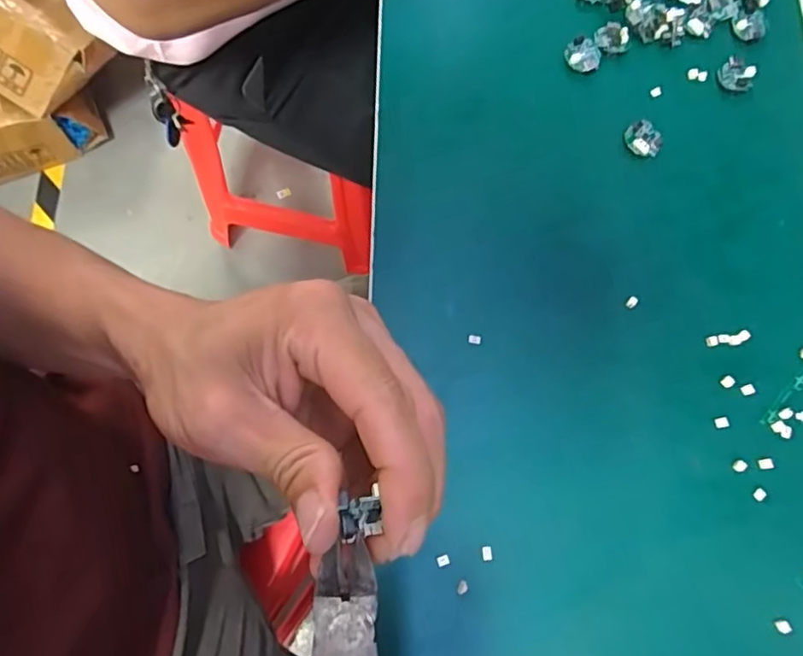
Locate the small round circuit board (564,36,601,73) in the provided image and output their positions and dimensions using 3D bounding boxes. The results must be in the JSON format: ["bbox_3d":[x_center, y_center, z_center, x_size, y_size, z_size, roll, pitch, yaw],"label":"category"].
[{"bbox_3d":[0.123,-0.185,0.401,0.023,0.006,0.023,0,75,-1],"label":"small round circuit board"}]

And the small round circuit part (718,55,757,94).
[{"bbox_3d":[0.227,-0.171,0.398,0.022,0.008,0.027,33,77,7],"label":"small round circuit part"}]

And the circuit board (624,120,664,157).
[{"bbox_3d":[0.158,-0.123,0.384,0.024,0.009,0.022,29,76,7],"label":"circuit board"}]

